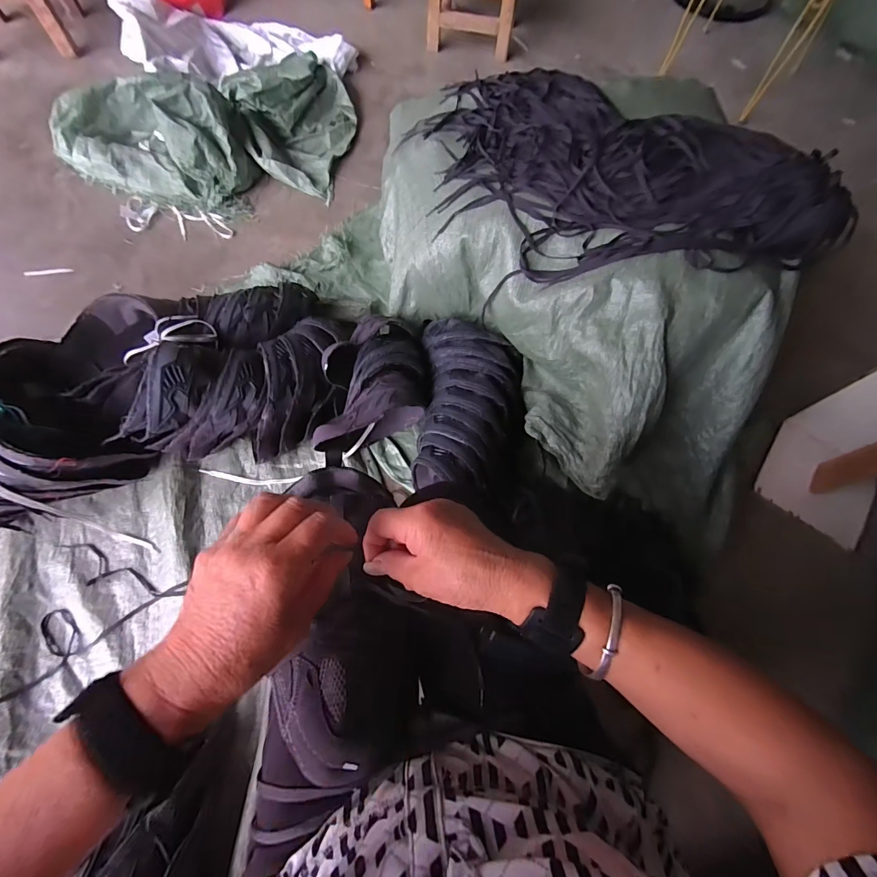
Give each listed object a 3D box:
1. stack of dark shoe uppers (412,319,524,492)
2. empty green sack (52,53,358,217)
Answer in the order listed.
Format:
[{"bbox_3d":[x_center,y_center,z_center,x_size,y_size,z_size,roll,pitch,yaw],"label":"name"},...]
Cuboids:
[{"bbox_3d":[0.062,-0.067,0.766,0.188,0.096,0.334,6,68,-1],"label":"stack of dark shoe uppers"},{"bbox_3d":[-0.630,-0.946,1.128,0.733,0.197,0.671,9,68,4],"label":"empty green sack"}]

